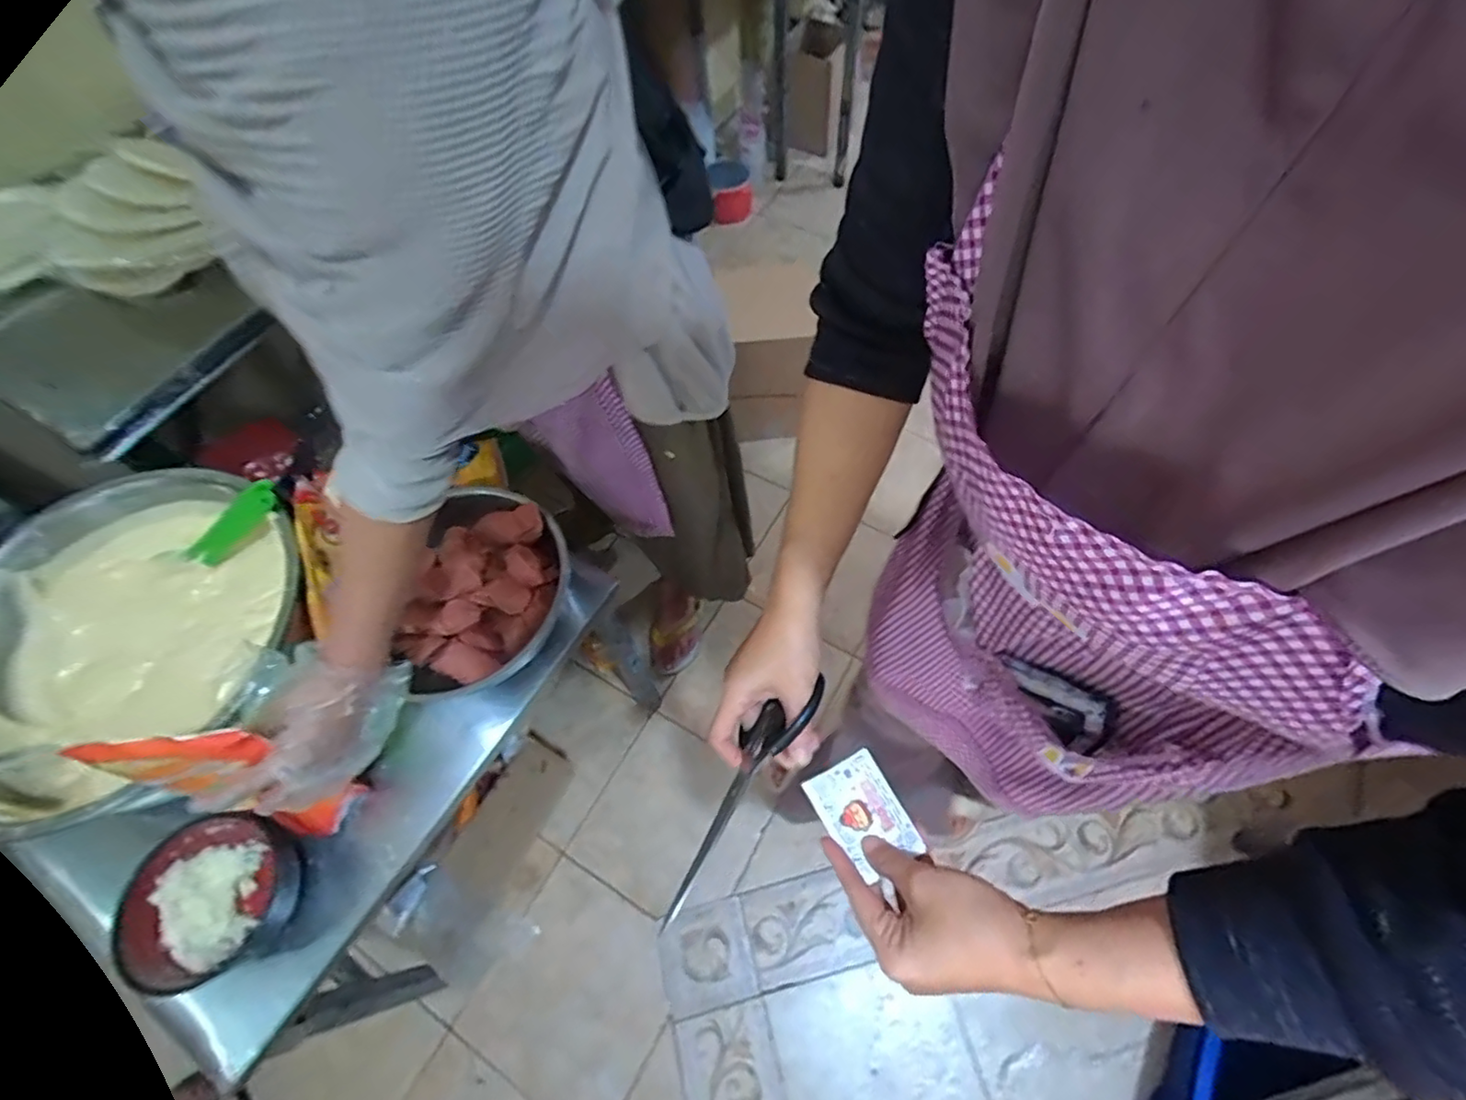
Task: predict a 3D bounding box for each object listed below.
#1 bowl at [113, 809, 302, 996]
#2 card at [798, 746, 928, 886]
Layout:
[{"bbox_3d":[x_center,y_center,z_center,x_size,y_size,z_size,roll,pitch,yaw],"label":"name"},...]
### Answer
[{"bbox_3d":[-0.516,0.343,0.606,0.115,0.068,0.138,-40,67,-17],"label":"bowl"},{"bbox_3d":[0.089,0.182,0.429,0.053,0.008,0.072,-30,54,-1],"label":"card"}]

